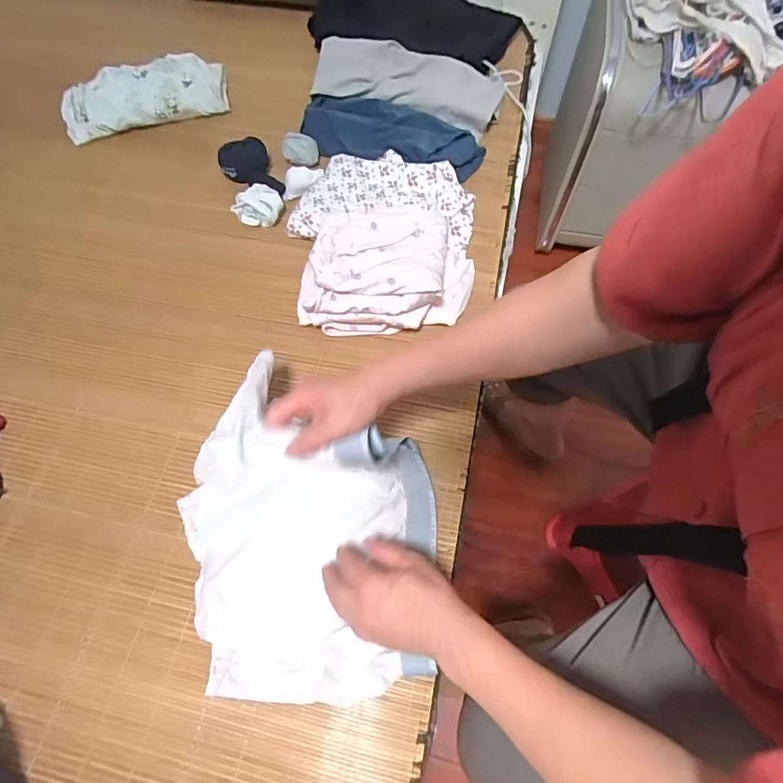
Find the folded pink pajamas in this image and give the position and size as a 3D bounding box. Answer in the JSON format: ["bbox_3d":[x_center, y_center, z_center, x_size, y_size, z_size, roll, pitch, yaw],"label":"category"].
[{"bbox_3d":[-0.006,-0.181,0.660,0.233,0.078,0.192,1,64,2],"label":"folded pink pajamas"}]

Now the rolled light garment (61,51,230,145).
[{"bbox_3d":[-0.455,-0.551,0.862,0.294,0.057,0.136,-15,65,-5],"label":"rolled light garment"}]

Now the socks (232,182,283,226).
[{"bbox_3d":[-0.212,-0.299,0.747,0.074,0.040,0.054,9,65,6],"label":"socks"}]

